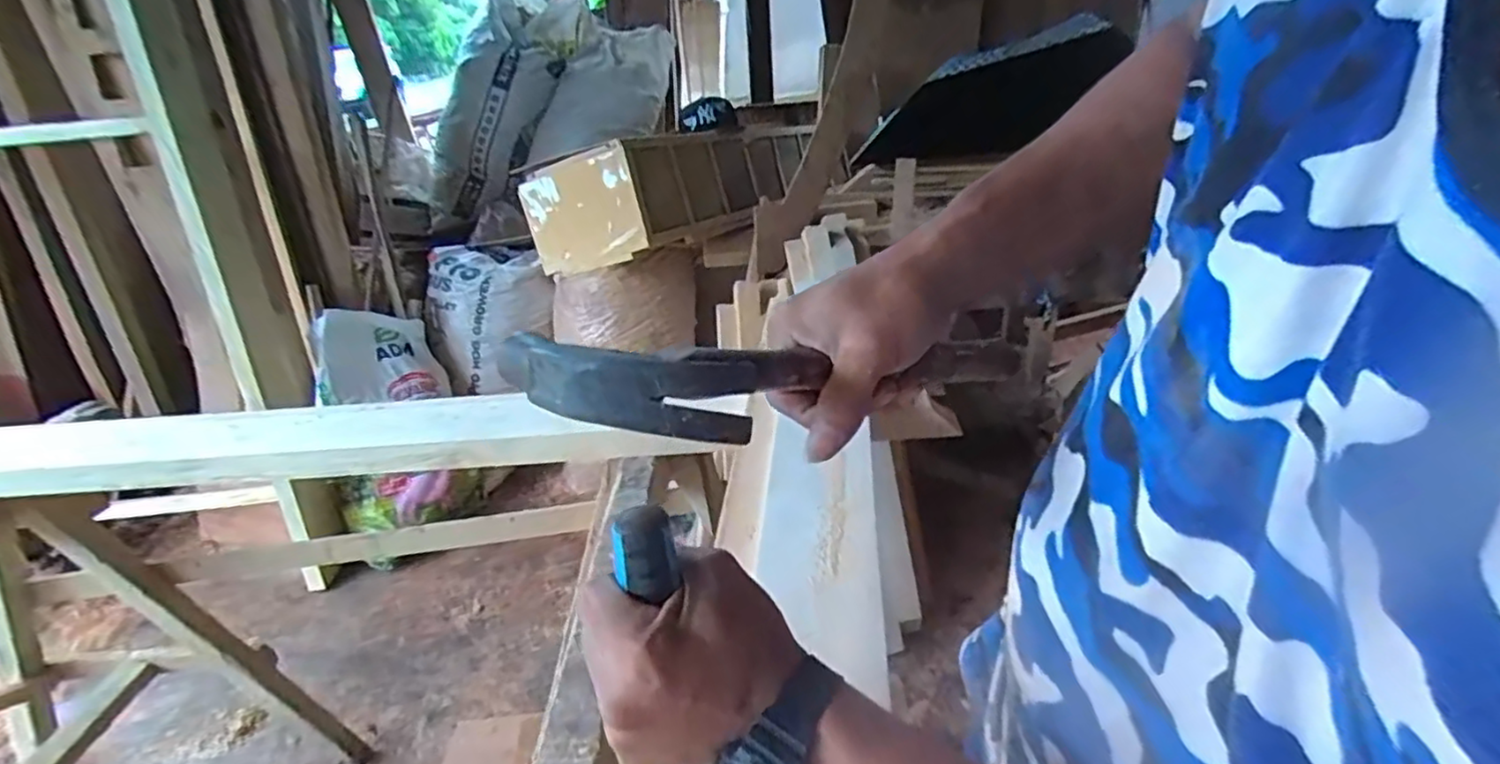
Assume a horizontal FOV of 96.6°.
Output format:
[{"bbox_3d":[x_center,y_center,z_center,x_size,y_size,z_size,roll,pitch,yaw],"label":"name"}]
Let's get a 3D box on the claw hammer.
[{"bbox_3d":[0.051,-0.010,0.357,0.331,0.036,0.097,-4,20,-43],"label":"claw hammer"}]

